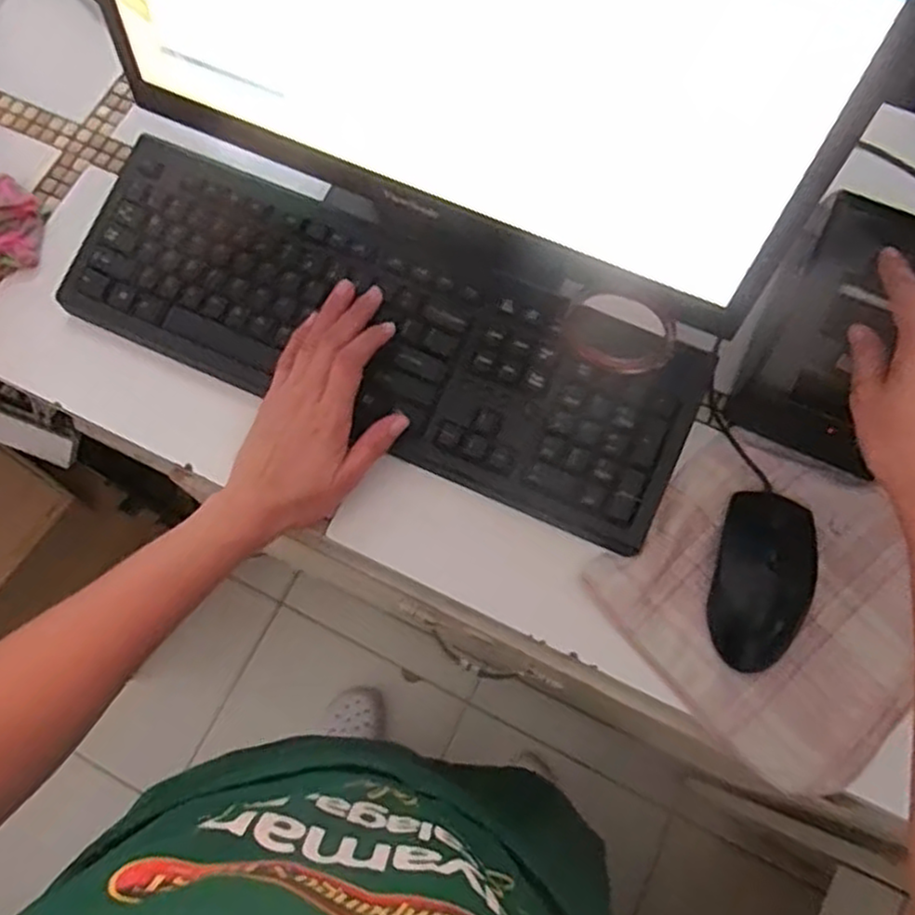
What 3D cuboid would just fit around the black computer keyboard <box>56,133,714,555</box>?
[{"bbox_3d":[-0.059,-0.086,0.510,0.447,0.036,0.154,25,75,9],"label":"black computer keyboard"}]

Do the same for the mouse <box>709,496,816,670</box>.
[{"bbox_3d":[0.192,0.077,0.453,0.057,0.029,0.105,15,74,6],"label":"mouse"}]

